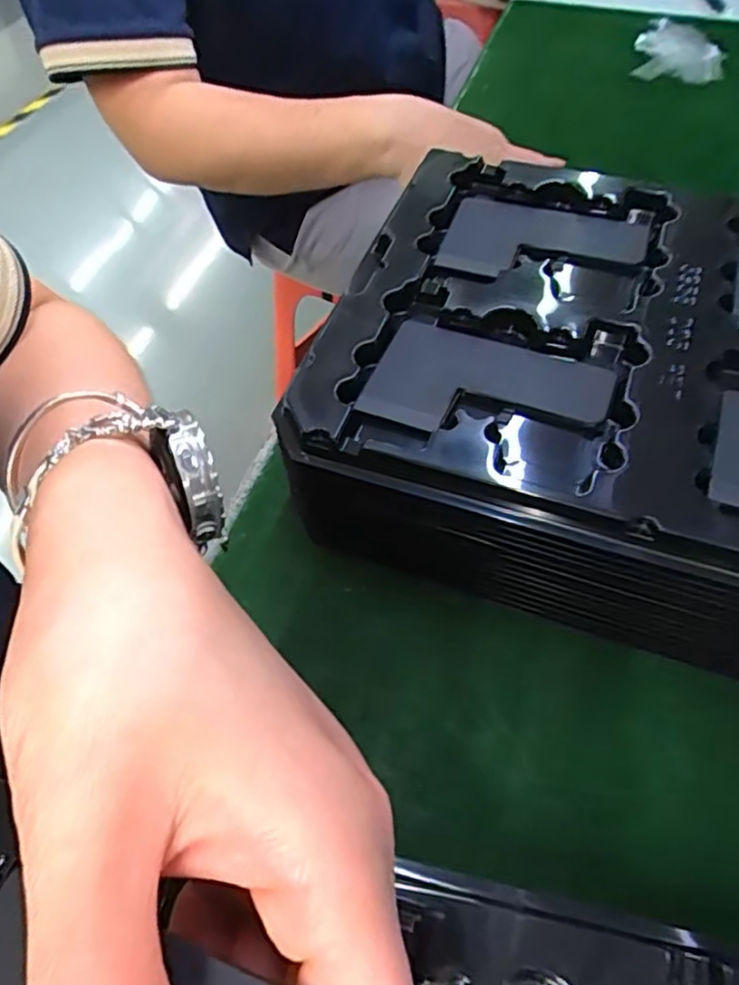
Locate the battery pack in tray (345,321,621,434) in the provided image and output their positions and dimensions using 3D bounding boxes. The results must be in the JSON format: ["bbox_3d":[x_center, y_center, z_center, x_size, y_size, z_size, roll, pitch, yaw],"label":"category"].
[{"bbox_3d":[0.048,-0.043,0.268,0.095,0.004,0.056,18,58,15],"label":"battery pack in tray"}]

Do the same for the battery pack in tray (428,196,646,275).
[{"bbox_3d":[0.086,-0.122,0.320,0.093,0.008,0.060,15,57,13],"label":"battery pack in tray"}]

